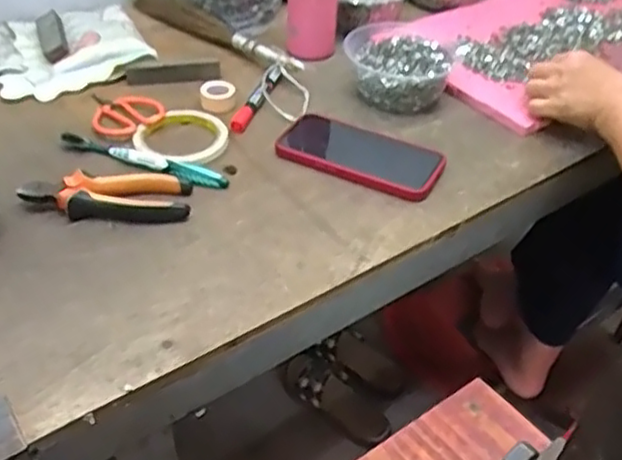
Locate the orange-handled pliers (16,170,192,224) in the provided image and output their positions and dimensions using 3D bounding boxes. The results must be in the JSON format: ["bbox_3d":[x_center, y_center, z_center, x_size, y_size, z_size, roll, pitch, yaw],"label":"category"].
[{"bbox_3d":[-0.189,-0.034,0.616,0.149,0.029,0.054,-2,41,-5],"label":"orange-handled pliers"}]

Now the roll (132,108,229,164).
[{"bbox_3d":[-0.137,-0.098,0.704,0.096,0.016,0.096,1,41,-1],"label":"roll"}]

